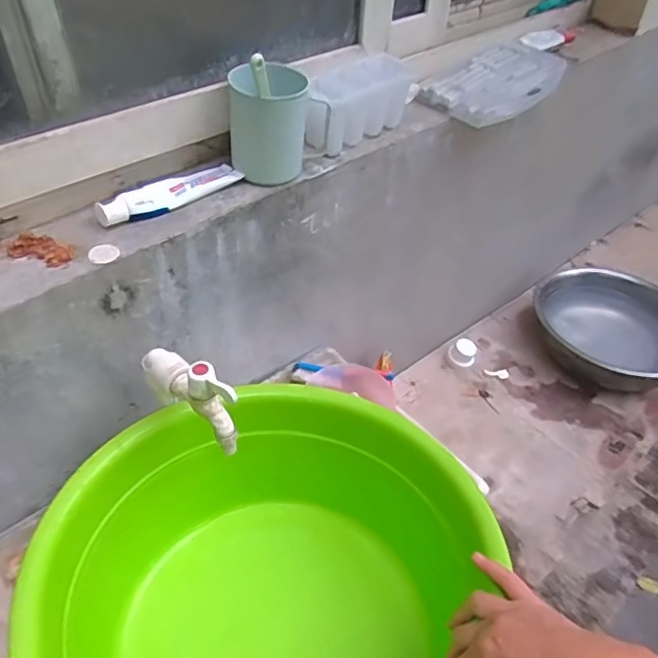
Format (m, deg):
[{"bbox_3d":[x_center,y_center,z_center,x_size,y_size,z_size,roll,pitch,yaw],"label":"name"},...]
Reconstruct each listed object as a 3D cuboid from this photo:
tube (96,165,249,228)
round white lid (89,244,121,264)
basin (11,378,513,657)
[{"bbox_3d":[-0.168,-0.146,0.632,0.031,0.022,0.163,37,52,28],"label":"tube"},{"bbox_3d":[-0.215,-0.072,0.568,0.027,0.005,0.025,3,44,-3],"label":"round white lid"},{"bbox_3d":[-0.059,0.252,0.571,0.383,0.184,0.398,3,44,-3],"label":"basin"}]

